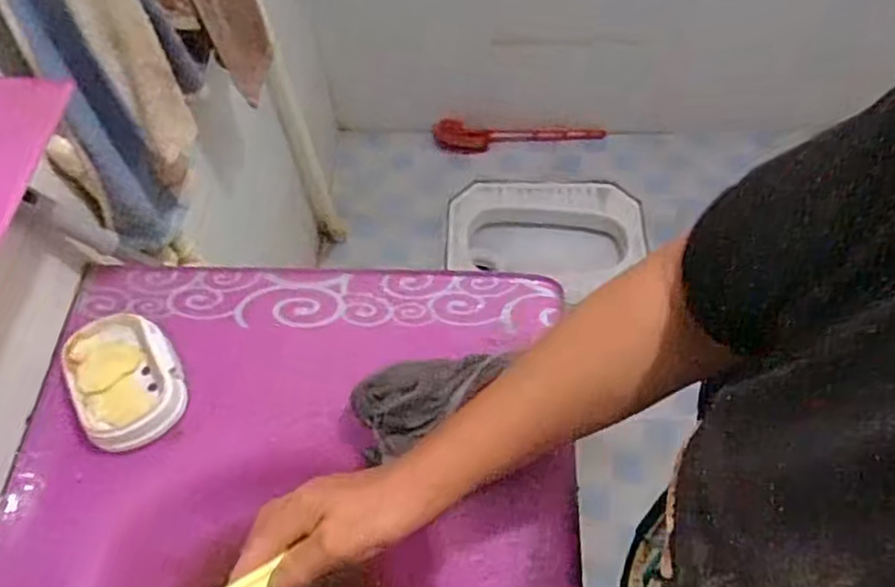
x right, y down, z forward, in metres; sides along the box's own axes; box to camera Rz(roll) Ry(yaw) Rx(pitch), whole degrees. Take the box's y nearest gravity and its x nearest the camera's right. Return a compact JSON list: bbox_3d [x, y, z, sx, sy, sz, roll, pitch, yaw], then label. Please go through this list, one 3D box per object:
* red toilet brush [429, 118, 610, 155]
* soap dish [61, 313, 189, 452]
[{"bbox_3d":[0.186,-0.418,1.760,0.442,0.056,0.090,0,58,2],"label":"red toilet brush"},{"bbox_3d":[-0.300,0.081,0.629,0.092,0.031,0.131,-28,61,-14],"label":"soap dish"}]

